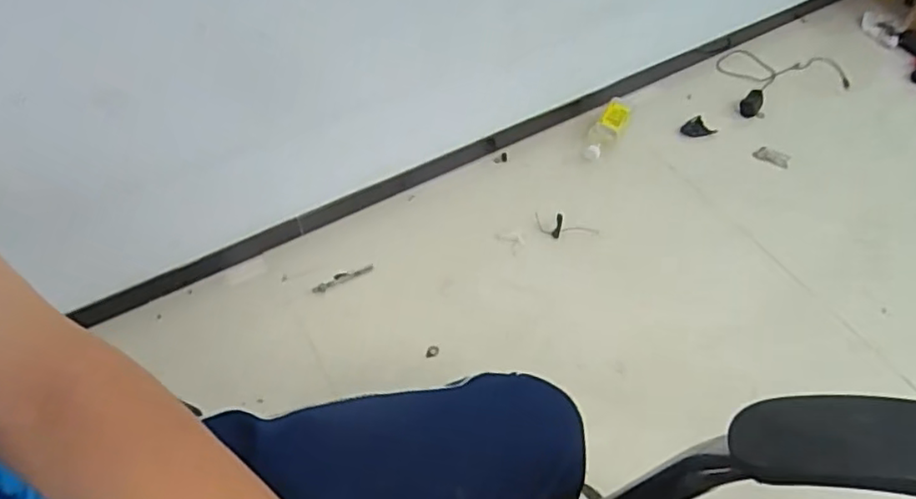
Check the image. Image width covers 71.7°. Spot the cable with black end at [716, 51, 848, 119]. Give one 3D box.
[{"bbox_3d":[0.745,-0.410,1.478,0.284,0.031,0.217,-15,54,-11],"label":"cable with black end"}]

